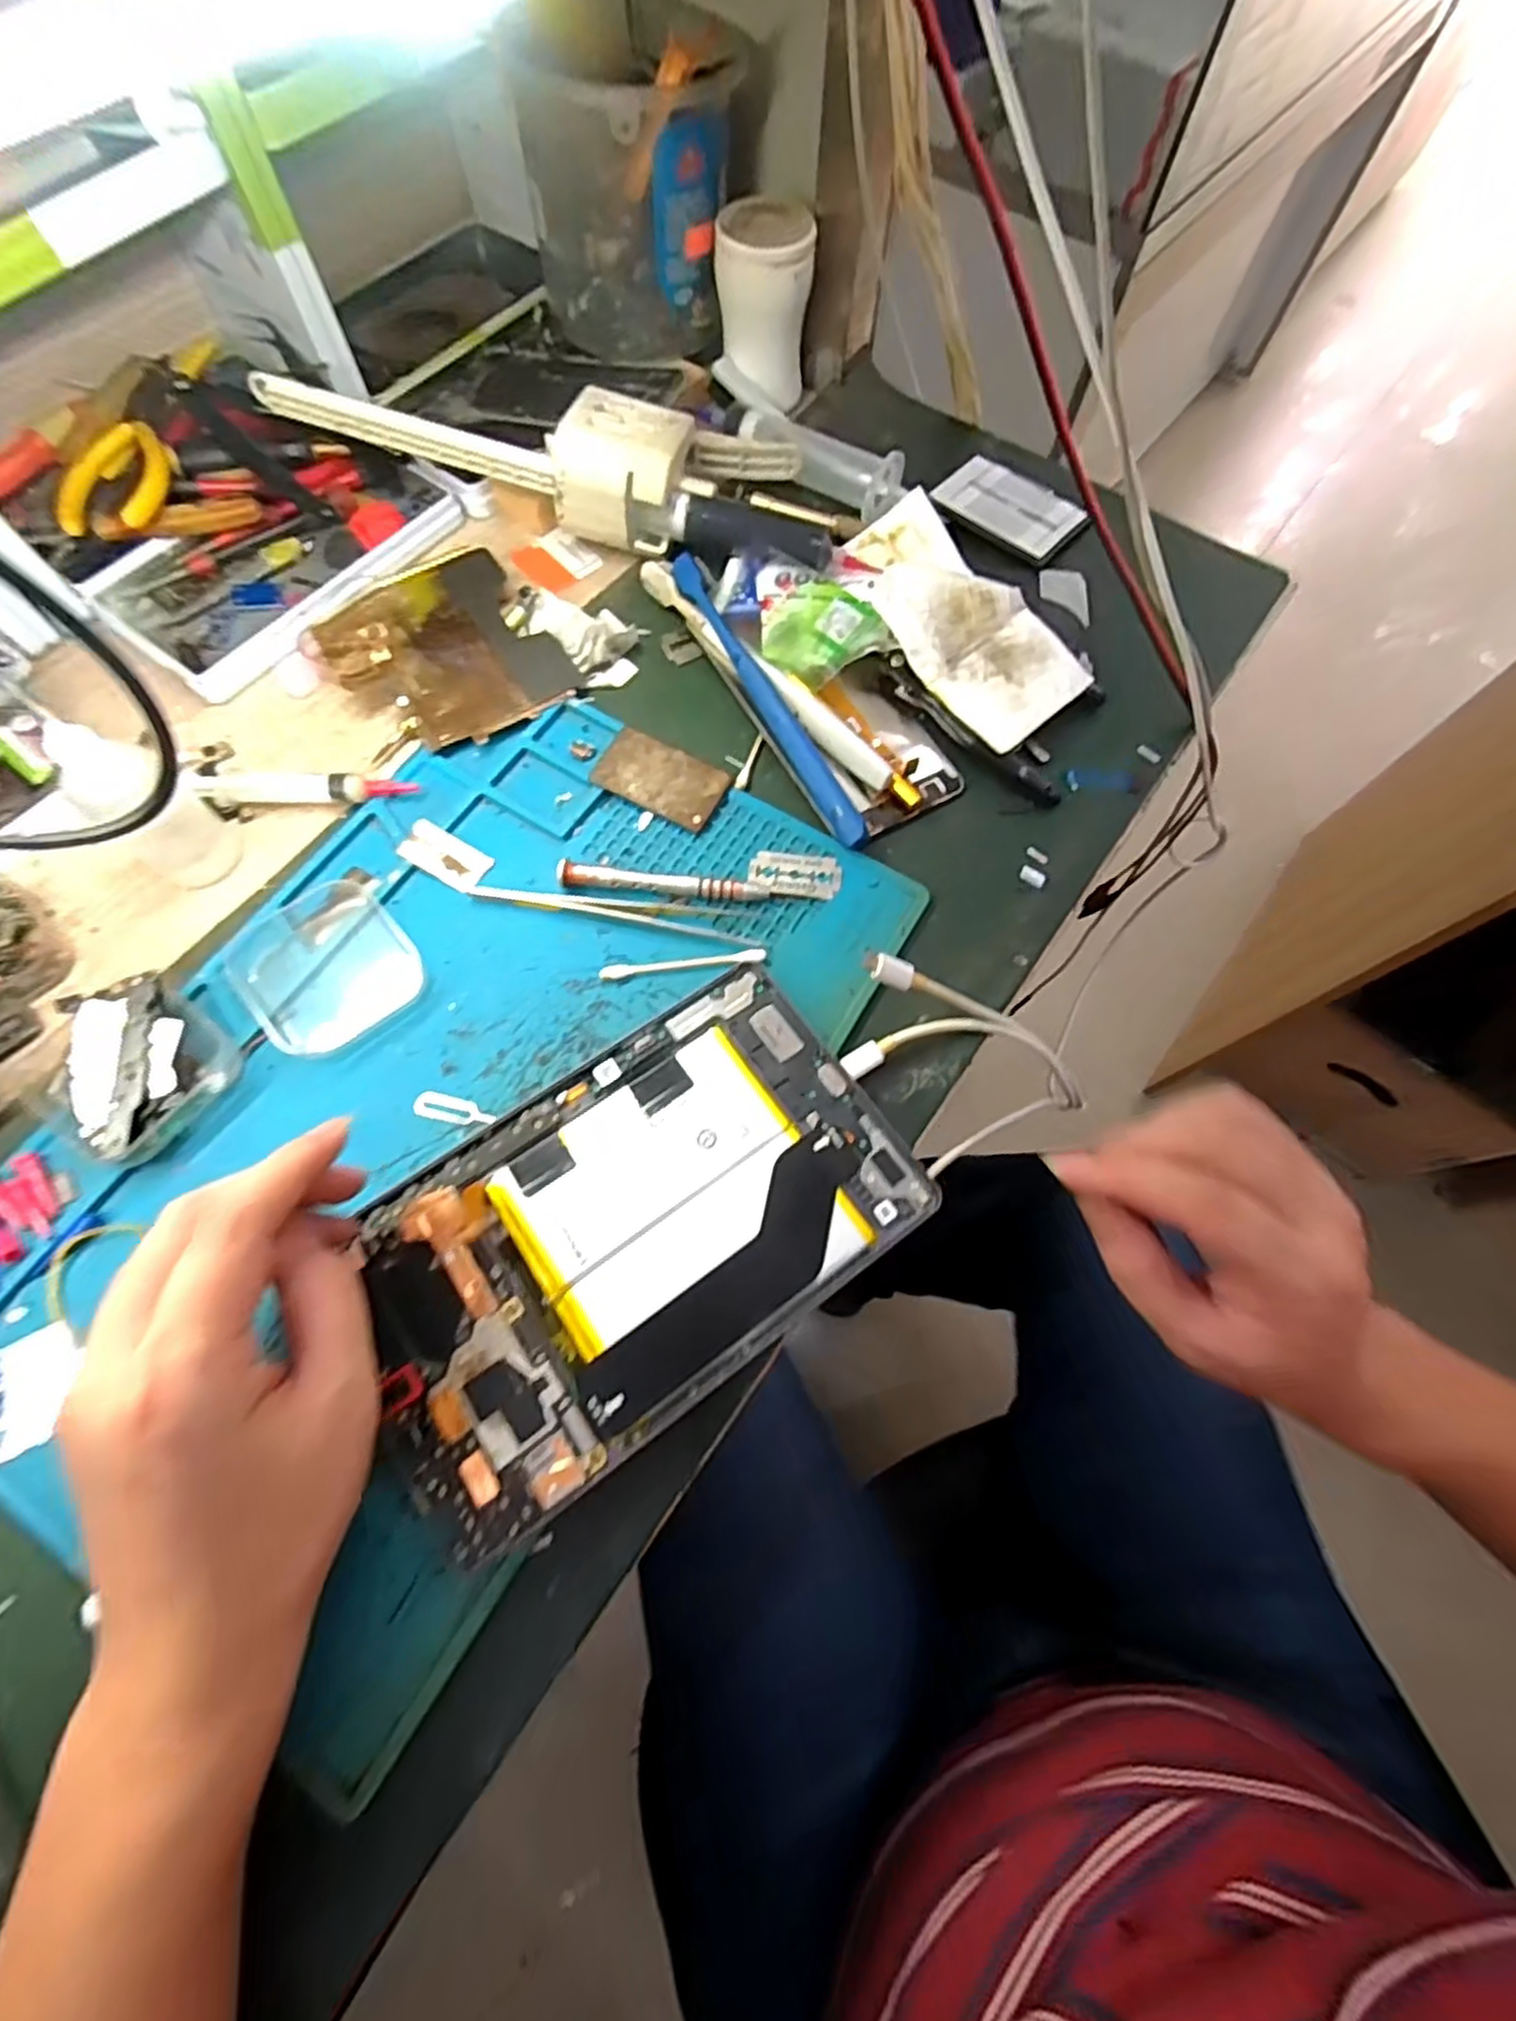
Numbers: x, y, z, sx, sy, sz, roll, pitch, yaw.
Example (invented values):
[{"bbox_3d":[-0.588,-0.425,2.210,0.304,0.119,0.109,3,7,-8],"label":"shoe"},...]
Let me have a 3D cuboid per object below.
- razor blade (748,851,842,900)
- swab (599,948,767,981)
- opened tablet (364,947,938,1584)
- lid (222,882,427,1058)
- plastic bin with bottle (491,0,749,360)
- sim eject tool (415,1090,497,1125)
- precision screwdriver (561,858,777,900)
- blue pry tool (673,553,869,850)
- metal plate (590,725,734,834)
[{"bbox_3d":[0.017,-0.063,0.345,0.041,0.004,0.023,6,68,0],"label":"razor blade"},{"bbox_3d":[-0.033,-0.021,0.325,0.071,0.007,0.007,-5,69,-4],"label":"swab"},{"bbox_3d":[-0.047,0.081,0.284,0.203,0.007,0.125,-33,73,-14],"label":"opened tablet"},{"bbox_3d":[-0.185,-0.021,0.320,0.063,0.012,0.071,-37,74,-15],"label":"lid"},{"bbox_3d":[-0.071,-0.460,0.427,0.113,0.128,0.112,-10,69,-6],"label":"plastic bin with bottle"},{"bbox_3d":[-0.123,0.040,0.304,0.035,0.004,0.011,12,59,4],"label":"sim eject tool"},{"bbox_3d":[-0.042,-0.057,0.337,0.093,0.011,0.010,4,68,0],"label":"precision screwdriver"},{"bbox_3d":[0.004,-0.156,0.368,0.015,0.007,0.185,-35,75,21],"label":"blue pry tool"},{"bbox_3d":[-0.046,-0.112,0.361,0.060,0.004,0.035,27,73,5],"label":"metal plate"}]

